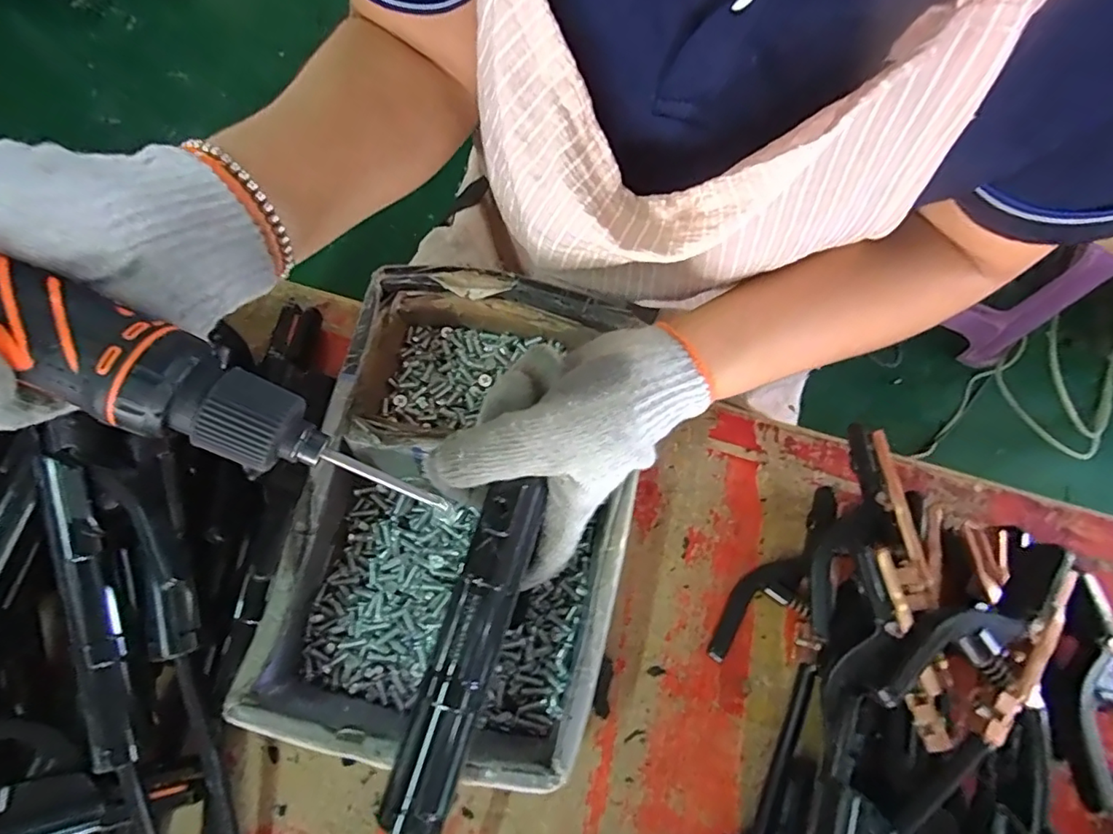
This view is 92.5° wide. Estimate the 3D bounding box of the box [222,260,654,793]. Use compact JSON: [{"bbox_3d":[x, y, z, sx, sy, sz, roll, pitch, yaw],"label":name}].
[{"bbox_3d":[-0.054,0.047,0.310,0.186,0.066,0.260,15,75,6],"label":"box"}]

